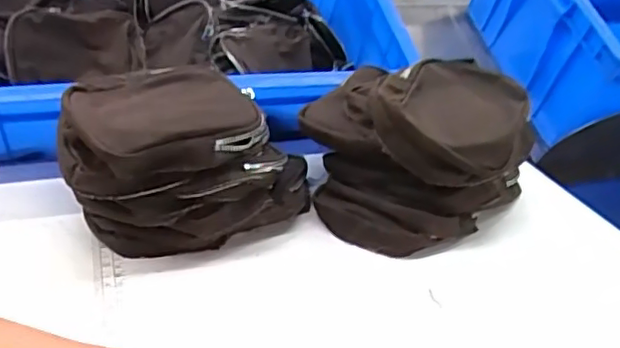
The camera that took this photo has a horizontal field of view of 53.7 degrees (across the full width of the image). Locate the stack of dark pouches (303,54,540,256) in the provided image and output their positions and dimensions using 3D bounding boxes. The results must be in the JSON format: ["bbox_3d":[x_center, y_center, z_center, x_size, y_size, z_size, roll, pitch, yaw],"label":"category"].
[{"bbox_3d":[0.092,-0.031,0.566,0.198,0.106,0.183,-11,32,-25],"label":"stack of dark pouches"}]

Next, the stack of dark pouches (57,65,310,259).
[{"bbox_3d":[-0.097,-0.016,0.510,0.134,0.111,0.190,26,37,35],"label":"stack of dark pouches"}]

